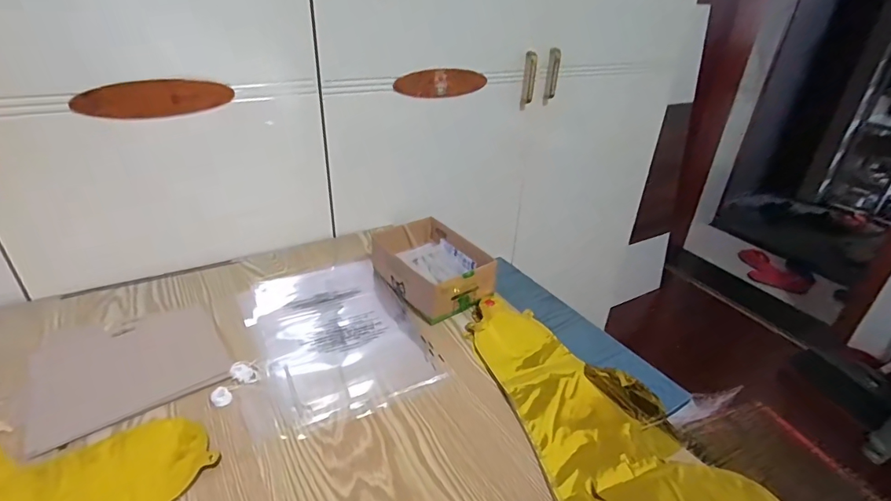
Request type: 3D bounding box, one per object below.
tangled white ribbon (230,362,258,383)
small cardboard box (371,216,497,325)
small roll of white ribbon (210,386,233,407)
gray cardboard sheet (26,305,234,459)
[{"bbox_3d":[-0.244,0.149,0.542,0.035,0.009,0.021,18,33,26],"label":"tangled white ribbon"},{"bbox_3d":[-0.020,0.025,0.717,0.136,0.069,0.182,-20,37,-34],"label":"small cardboard box"},{"bbox_3d":[-0.258,0.167,0.513,0.021,0.010,0.022,2,29,-1],"label":"small roll of white ribbon"},{"bbox_3d":[-0.386,0.137,0.550,0.191,0.012,0.178,-19,36,-33],"label":"gray cardboard sheet"}]

